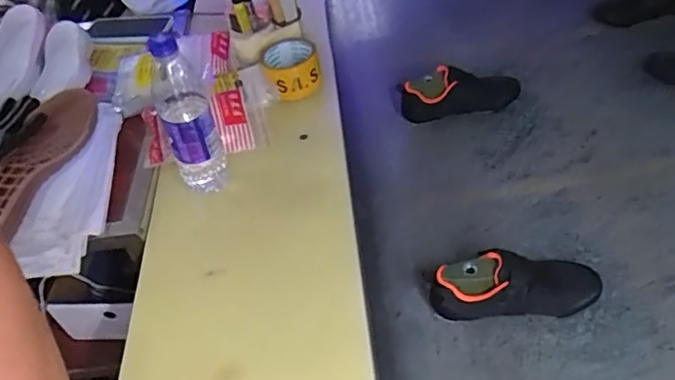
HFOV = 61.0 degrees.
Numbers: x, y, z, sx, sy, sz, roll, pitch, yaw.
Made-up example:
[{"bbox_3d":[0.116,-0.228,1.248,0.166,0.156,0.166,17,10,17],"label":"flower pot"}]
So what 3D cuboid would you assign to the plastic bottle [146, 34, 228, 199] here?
[{"bbox_3d":[-0.189,-0.090,0.703,0.069,0.209,0.064,-17,46,-8],"label":"plastic bottle"}]

